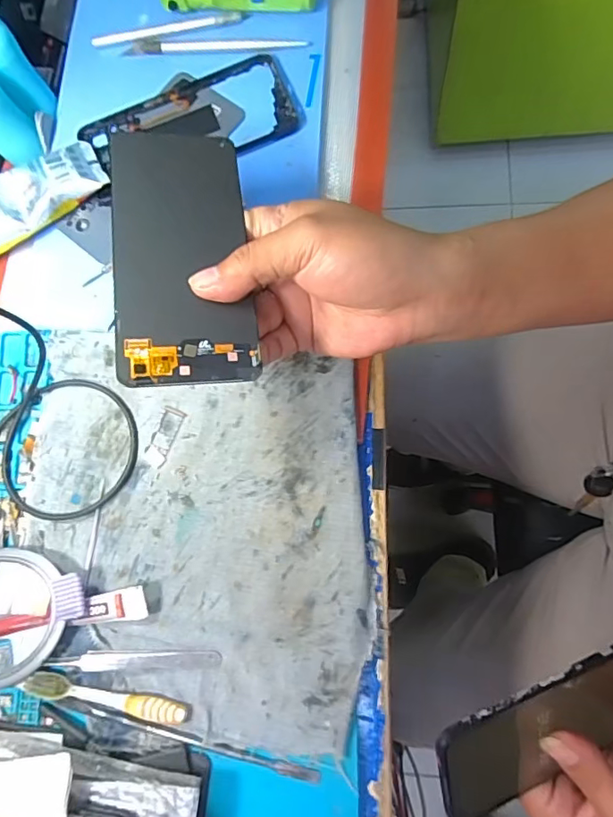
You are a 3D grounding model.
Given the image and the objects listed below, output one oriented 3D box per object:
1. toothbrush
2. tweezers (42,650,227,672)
[{"bbox_3d":[-0.121,0.174,0.309,0.100,0.007,0.012,8,79,9],"label":"toothbrush"},{"bbox_3d":[-0.105,0.154,0.314,0.103,0.004,0.011,-3,78,6],"label":"tweezers"}]

